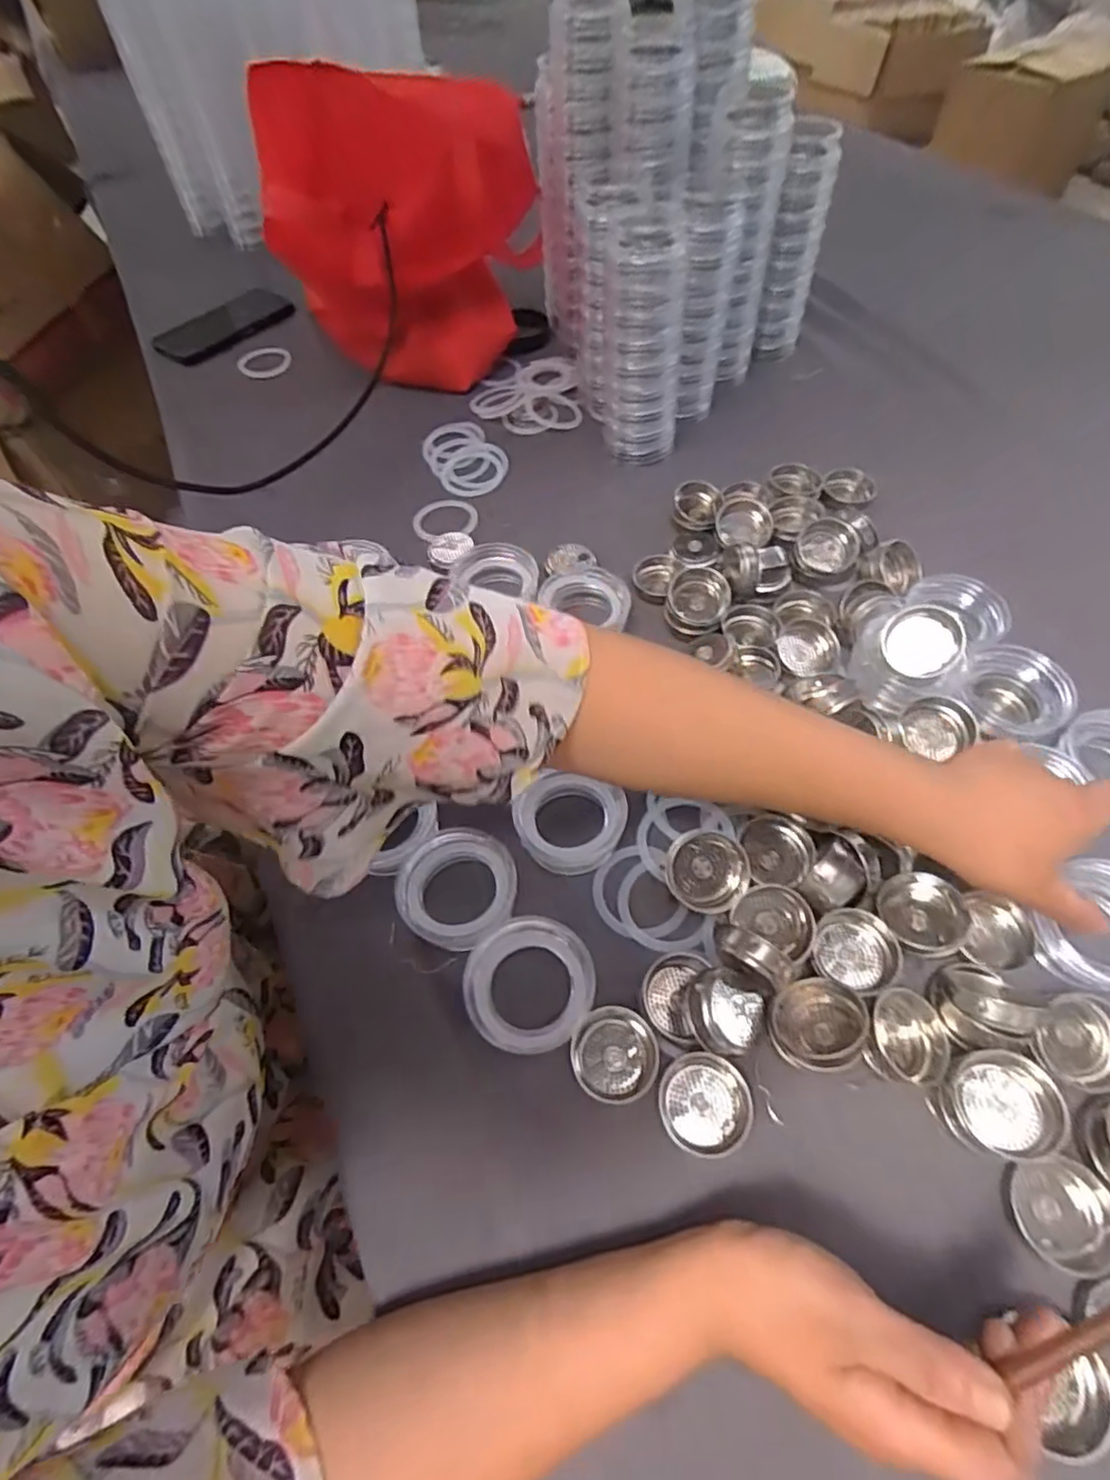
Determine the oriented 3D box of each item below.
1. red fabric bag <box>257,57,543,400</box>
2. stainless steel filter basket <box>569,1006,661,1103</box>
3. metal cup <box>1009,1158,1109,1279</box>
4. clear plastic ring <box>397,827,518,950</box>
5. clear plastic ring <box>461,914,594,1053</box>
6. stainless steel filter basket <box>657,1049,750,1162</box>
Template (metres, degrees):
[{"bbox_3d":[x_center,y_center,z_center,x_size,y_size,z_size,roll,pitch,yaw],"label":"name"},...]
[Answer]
[{"bbox_3d":[-0.141,-0.504,0.650,0.244,0.236,0.182,-6,58,-1],"label":"red fabric bag"},{"bbox_3d":[0.032,0.166,0.342,0.044,0.021,0.045,-2,57,3],"label":"stainless steel filter basket"},{"bbox_3d":[0.235,0.219,0.298,0.039,0.014,0.041,-2,57,3],"label":"metal cup"},{"bbox_3d":[-0.058,0.090,0.390,0.068,0.032,0.066,-2,57,3],"label":"clear plastic ring"},{"bbox_3d":[-0.014,0.136,0.360,0.069,0.028,0.066,-2,57,3],"label":"clear plastic ring"},{"bbox_3d":[0.076,0.186,0.332,0.043,0.015,0.044,-2,57,3],"label":"stainless steel filter basket"}]

